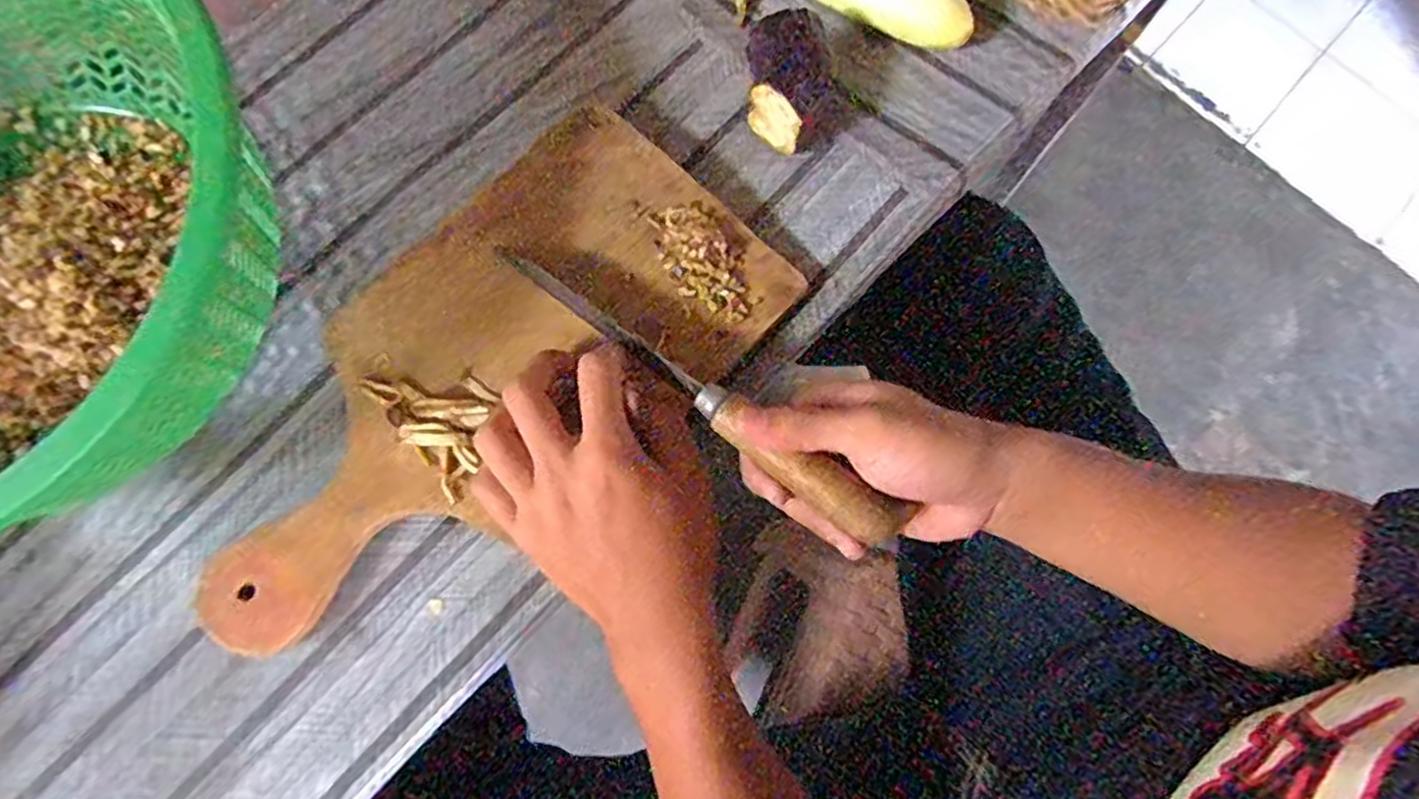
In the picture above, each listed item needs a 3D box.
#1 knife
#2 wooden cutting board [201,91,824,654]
[{"bbox_3d":[-0.013,-0.011,0.369,0.253,0.015,0.023,37,78,18],"label":"knife"},{"bbox_3d":[-0.130,-0.017,0.392,0.337,0.019,0.176,-41,78,-10],"label":"wooden cutting board"}]

